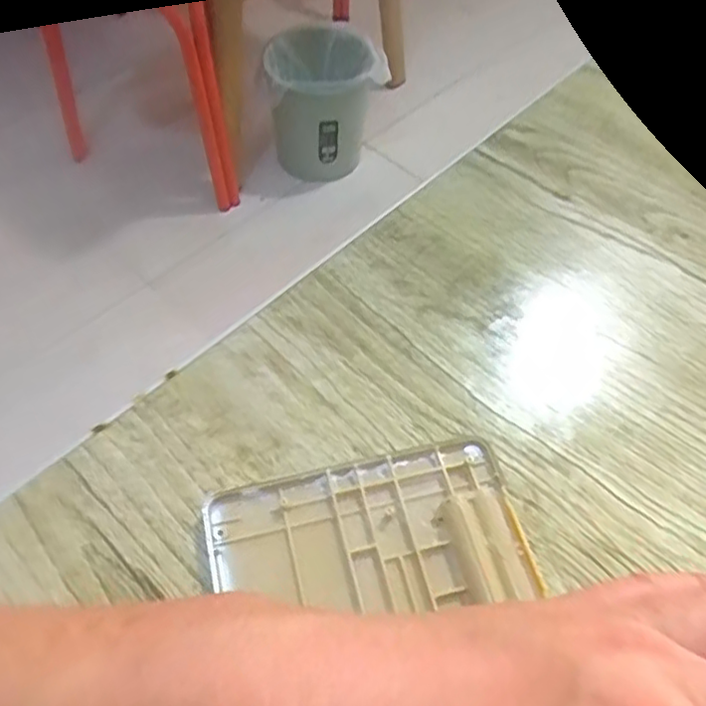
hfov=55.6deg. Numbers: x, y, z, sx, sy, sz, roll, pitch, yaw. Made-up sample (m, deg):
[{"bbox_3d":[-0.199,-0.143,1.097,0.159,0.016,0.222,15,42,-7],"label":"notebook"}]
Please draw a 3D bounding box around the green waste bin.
[{"bbox_3d":[-0.057,-0.511,1.434,0.240,0.291,0.248,1,56,-2],"label":"green waste bin"}]

